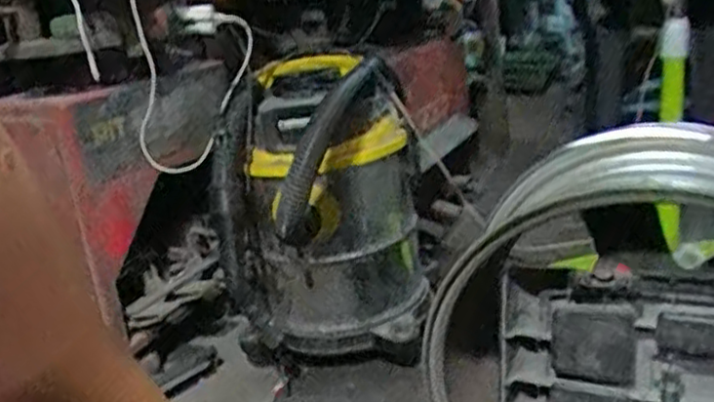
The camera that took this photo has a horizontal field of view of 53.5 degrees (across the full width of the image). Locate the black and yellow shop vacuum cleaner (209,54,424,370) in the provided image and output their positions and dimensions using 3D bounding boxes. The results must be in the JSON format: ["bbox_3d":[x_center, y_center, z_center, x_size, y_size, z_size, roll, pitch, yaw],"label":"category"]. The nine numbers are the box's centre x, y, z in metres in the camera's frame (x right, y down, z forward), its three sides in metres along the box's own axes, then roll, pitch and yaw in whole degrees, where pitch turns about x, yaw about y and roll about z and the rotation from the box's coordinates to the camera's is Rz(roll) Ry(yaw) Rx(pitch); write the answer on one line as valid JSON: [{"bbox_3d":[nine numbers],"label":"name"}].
[{"bbox_3d":[-0.053,0.024,1.134,0.286,0.443,0.288,-5,19,5],"label":"black and yellow shop vacuum cleaner"}]

